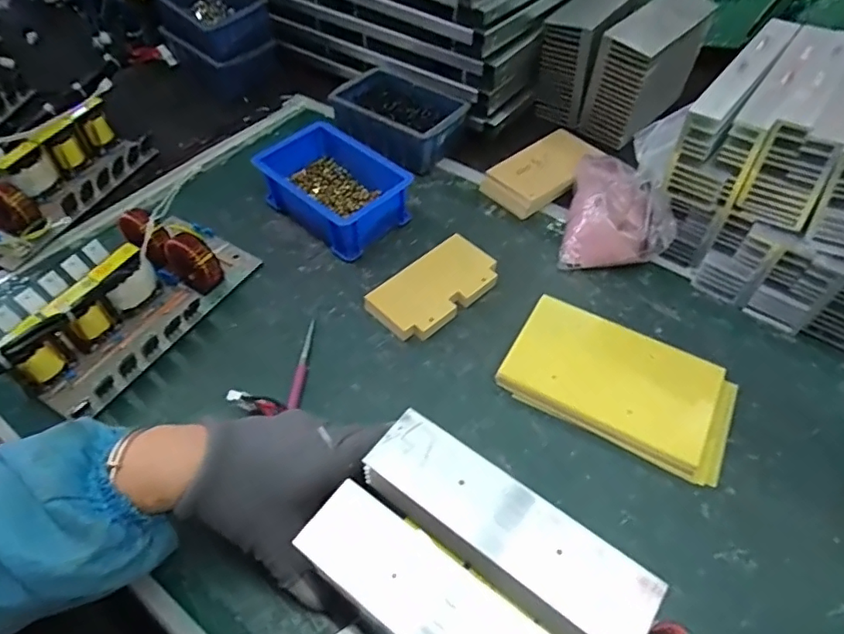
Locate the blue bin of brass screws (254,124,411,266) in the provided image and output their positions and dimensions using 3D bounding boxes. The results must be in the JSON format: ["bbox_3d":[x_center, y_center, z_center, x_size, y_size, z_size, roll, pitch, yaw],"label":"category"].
[{"bbox_3d":[-0.088,-0.133,0.569,0.100,0.058,0.148,-38,61,-24],"label":"blue bin of brass screws"}]

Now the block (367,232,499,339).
[{"bbox_3d":[0.010,-0.026,0.508,0.114,0.017,0.069,-38,61,-24],"label":"block"}]

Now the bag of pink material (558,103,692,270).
[{"bbox_3d":[0.195,-0.122,0.523,0.099,0.107,0.135,13,54,11],"label":"bag of pink material"}]

